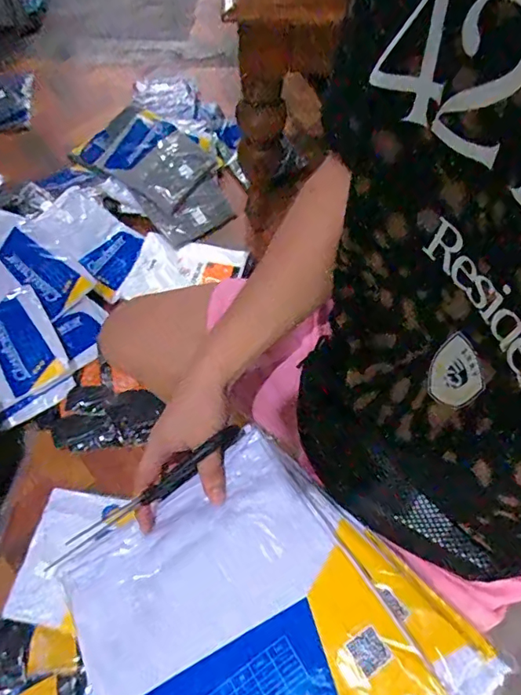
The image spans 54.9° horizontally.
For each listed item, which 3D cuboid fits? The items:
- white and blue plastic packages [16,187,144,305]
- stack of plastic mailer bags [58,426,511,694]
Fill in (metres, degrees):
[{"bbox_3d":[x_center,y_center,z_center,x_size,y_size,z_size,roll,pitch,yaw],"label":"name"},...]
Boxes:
[{"bbox_3d":[-0.446,-0.284,1.309,0.298,0.031,0.258,42,42,-4],"label":"white and blue plastic packages"},{"bbox_3d":[-0.009,0.209,0.384,0.247,0.026,0.262,-35,51,-10],"label":"stack of plastic mailer bags"}]

